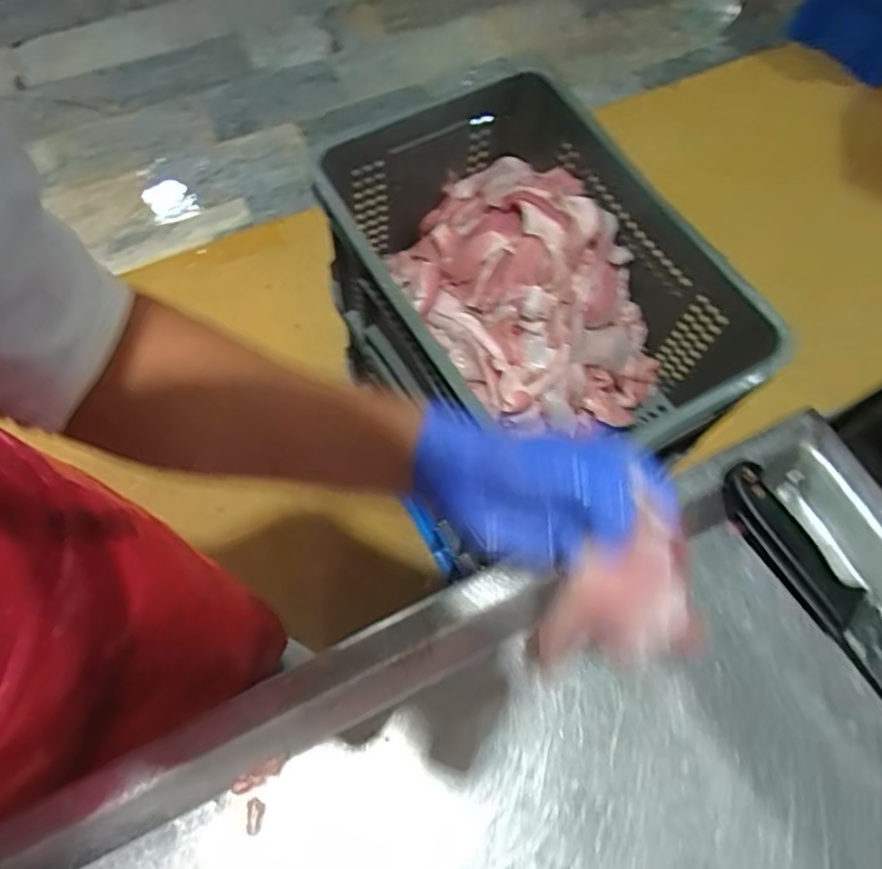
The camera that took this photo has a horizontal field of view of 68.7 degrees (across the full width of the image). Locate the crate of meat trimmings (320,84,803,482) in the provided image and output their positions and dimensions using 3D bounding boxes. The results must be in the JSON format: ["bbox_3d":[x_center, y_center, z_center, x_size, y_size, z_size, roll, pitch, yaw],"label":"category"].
[{"bbox_3d":[0.097,-0.179,0.839,0.350,0.222,0.547,-29,71,-14],"label":"crate of meat trimmings"}]

